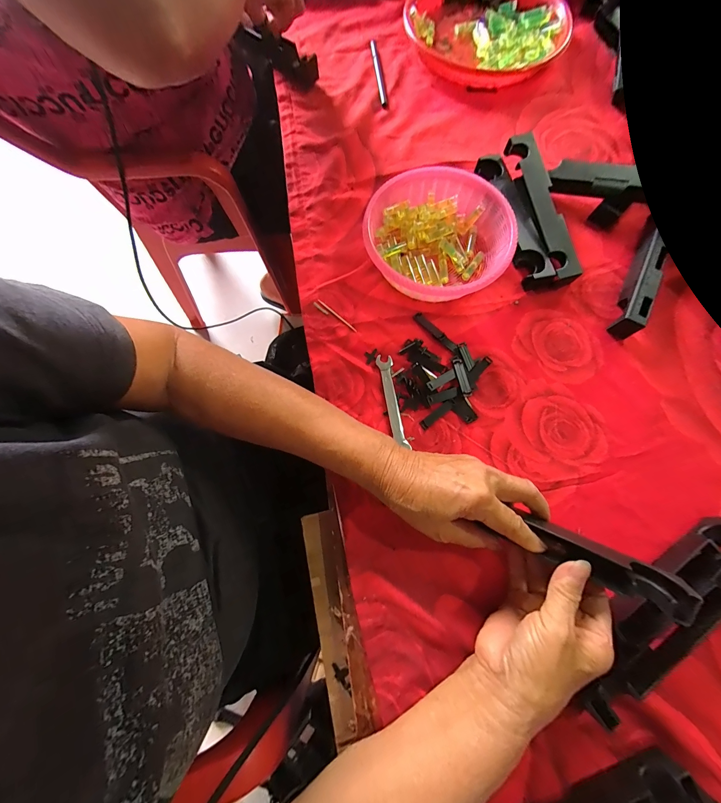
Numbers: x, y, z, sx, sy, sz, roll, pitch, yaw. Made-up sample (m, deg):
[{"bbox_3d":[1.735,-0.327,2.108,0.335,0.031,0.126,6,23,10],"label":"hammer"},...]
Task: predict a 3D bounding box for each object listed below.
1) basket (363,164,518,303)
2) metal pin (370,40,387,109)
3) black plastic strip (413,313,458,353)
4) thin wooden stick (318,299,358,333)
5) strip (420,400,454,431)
[{"bbox_3d":[0.092,-0.192,0.378,0.164,0.051,0.164,-12,75,-3],"label":"basket"},{"bbox_3d":[0.028,-0.514,0.489,0.010,0.004,0.148,-6,75,-1],"label":"metal pin"},{"bbox_3d":[0.090,-0.082,0.370,0.011,0.004,0.065,-43,79,-10],"label":"black plastic strip"},{"bbox_3d":[-0.028,-0.103,0.373,0.061,0.004,0.004,40,79,10],"label":"thin wooden stick"},{"bbox_3d":[0.084,0.015,0.343,0.043,0.004,0.010,-36,78,-9],"label":"strip"}]

